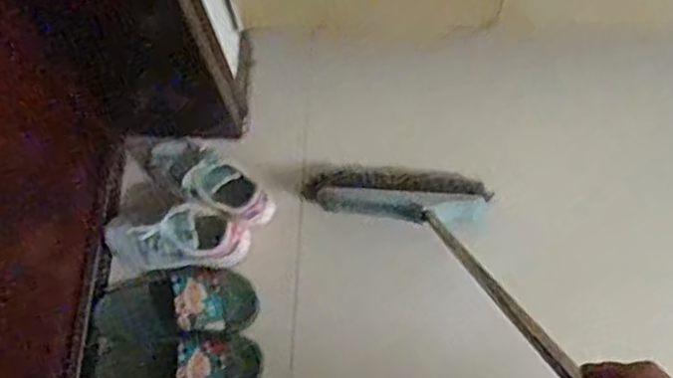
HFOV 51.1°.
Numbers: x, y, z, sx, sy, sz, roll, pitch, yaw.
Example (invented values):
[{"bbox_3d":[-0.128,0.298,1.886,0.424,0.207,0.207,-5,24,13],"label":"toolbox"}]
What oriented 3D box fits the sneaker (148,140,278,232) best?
[{"bbox_3d":[-0.213,-0.018,1.167,0.239,0.084,0.097,34,77,11],"label":"sneaker"}]

